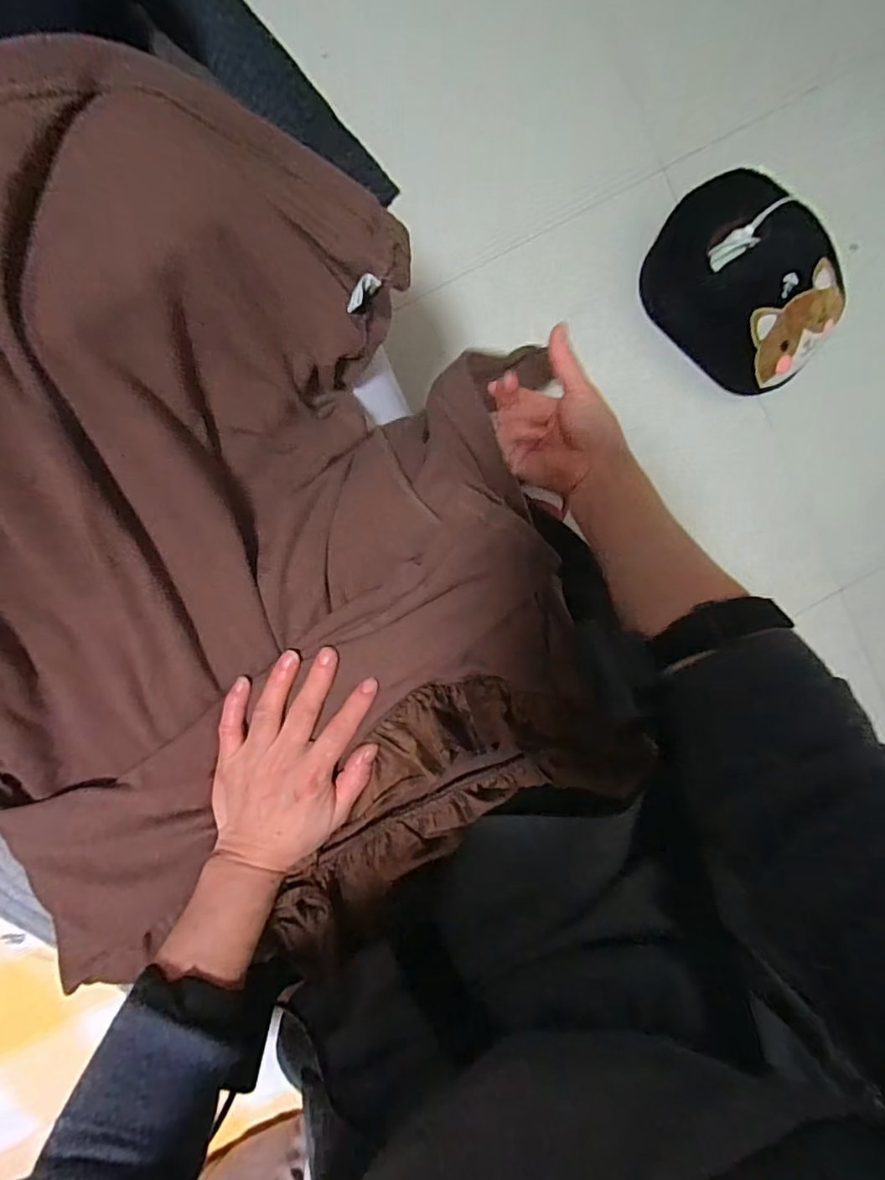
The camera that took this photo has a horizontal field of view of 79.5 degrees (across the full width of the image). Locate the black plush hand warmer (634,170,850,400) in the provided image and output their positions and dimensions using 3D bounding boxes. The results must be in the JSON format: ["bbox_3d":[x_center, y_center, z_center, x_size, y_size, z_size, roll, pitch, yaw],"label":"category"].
[{"bbox_3d":[0.506,-0.501,0.879,0.336,0.097,0.251,36,93,-7],"label":"black plush hand warmer"}]

